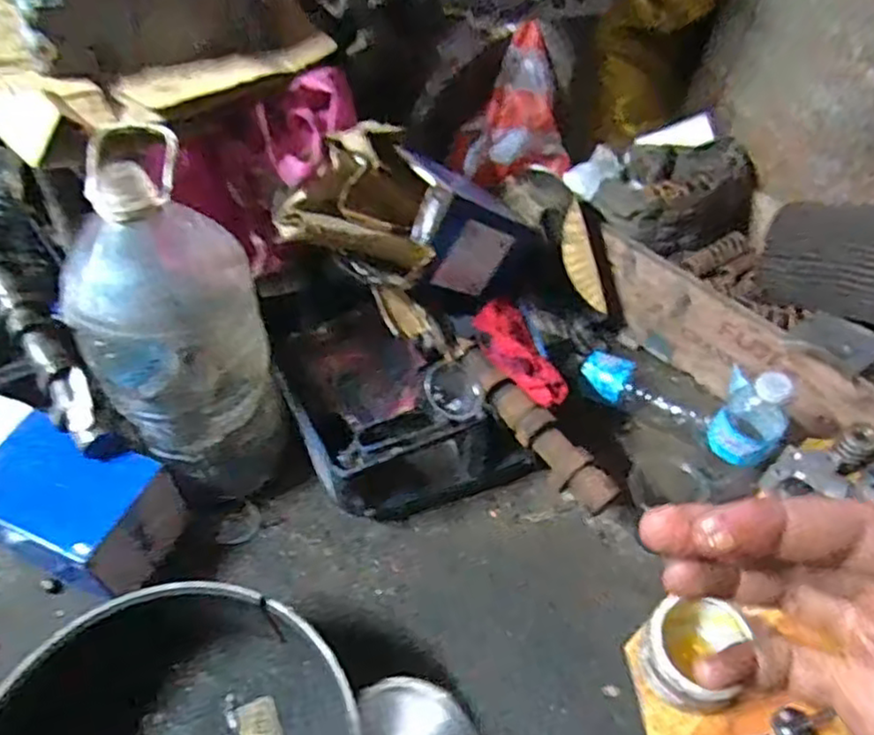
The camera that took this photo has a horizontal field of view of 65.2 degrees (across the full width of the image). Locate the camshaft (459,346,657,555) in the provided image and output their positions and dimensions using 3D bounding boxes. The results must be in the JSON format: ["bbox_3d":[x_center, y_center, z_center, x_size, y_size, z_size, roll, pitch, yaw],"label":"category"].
[{"bbox_3d":[0.106,0.067,0.738,0.046,0.040,0.245,-35,61,-24],"label":"camshaft"}]

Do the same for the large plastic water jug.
[{"bbox_3d":[-0.252,-0.022,0.689,0.144,0.363,0.170,31,58,21],"label":"large plastic water jug"}]

